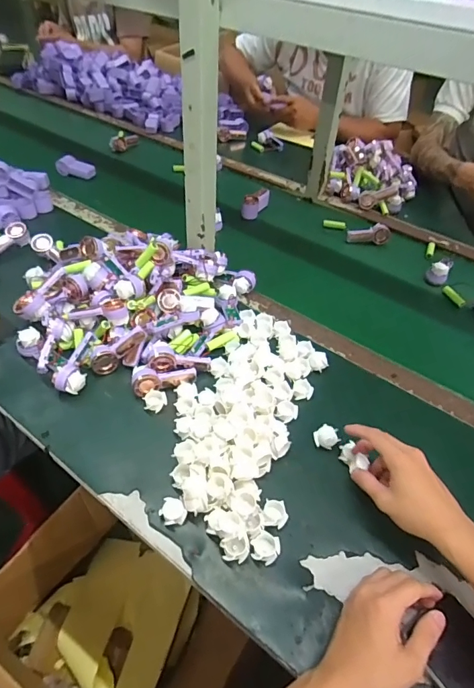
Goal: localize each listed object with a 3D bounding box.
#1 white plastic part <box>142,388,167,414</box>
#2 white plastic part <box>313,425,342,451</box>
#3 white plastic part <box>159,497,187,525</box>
[{"bbox_3d":[-0.117,0.080,0.608,0.031,0.010,0.031,2,46,-2],"label":"white plastic part"},{"bbox_3d":[0.118,0.126,0.571,0.028,0.032,0.026,-9,47,-13],"label":"white plastic part"},{"bbox_3d":[-0.075,0.200,0.504,0.032,0.016,0.027,25,49,19],"label":"white plastic part"}]

